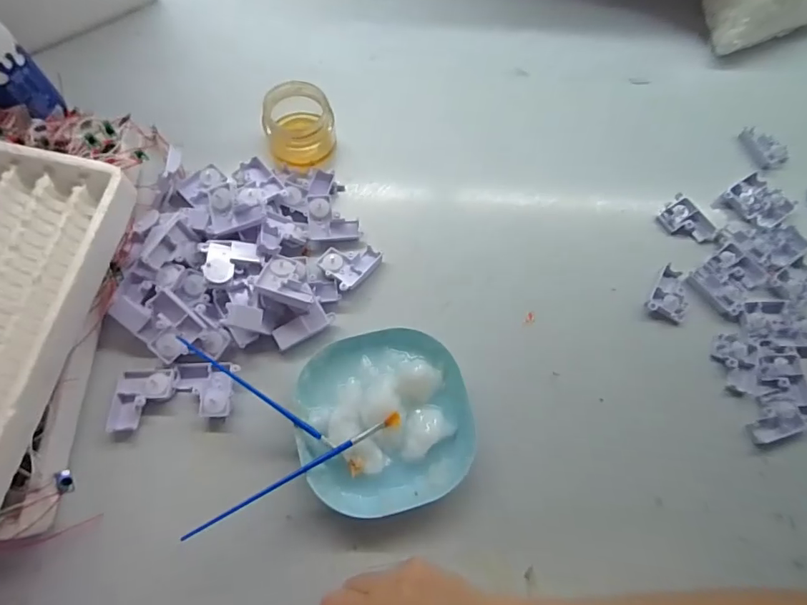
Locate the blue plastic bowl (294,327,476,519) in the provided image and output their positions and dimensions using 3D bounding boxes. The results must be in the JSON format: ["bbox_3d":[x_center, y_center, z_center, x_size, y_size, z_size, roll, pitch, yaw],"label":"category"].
[{"bbox_3d":[-0.014,0.091,0.372,0.127,0.029,0.132,2,69,-4],"label":"blue plastic bowl"}]

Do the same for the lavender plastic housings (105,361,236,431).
[{"bbox_3d":[-0.178,0.072,0.371,0.092,0.015,0.045,-6,70,-7],"label":"lavender plastic housings"}]

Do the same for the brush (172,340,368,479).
[{"bbox_3d":[-0.096,0.077,0.348,0.163,0.006,0.011,38,70,-5],"label":"brush"}]

